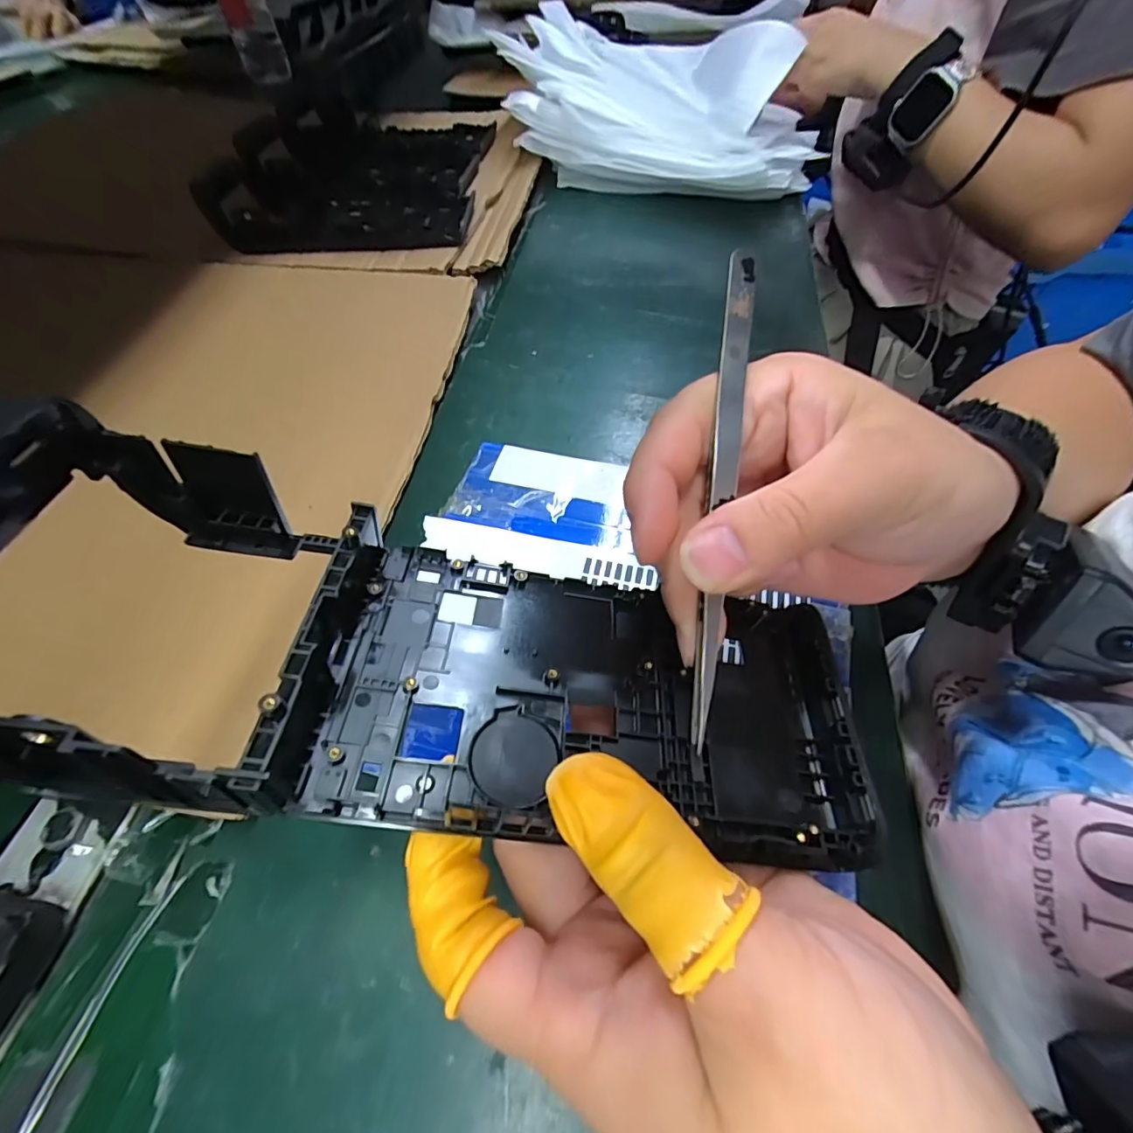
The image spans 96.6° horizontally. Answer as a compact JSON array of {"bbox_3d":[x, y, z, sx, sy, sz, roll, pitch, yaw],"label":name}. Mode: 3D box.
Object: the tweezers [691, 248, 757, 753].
[{"bbox_3d":[0.042,-0.020,0.136,0.007,0.006,0.132,6,87,2],"label":"tweezers"}]

